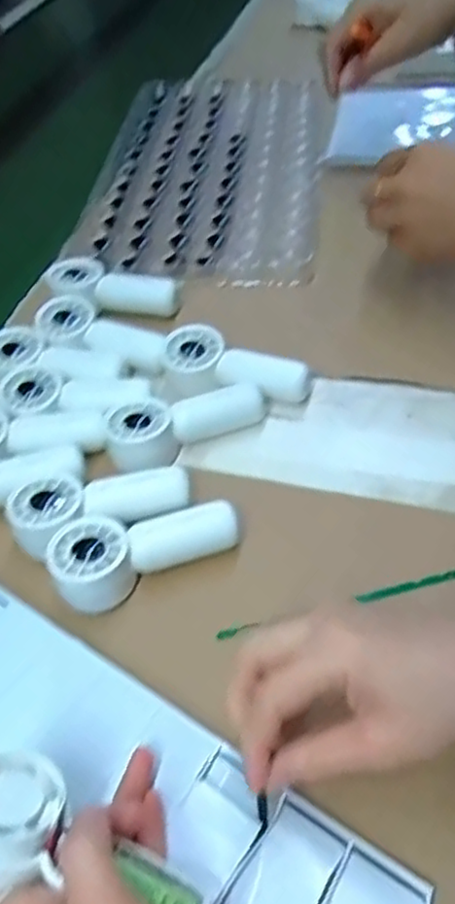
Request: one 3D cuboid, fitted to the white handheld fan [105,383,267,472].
[{"bbox_3d":[-0.030,-0.022,0.475,0.108,0.028,0.056,-27,53,-16],"label":"white handheld fan"}]

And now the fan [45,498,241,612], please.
[{"bbox_3d":[-0.050,0.058,0.412,0.108,0.042,0.053,-24,53,-14],"label":"fan"}]

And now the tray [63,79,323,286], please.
[{"bbox_3d":[-0.023,-0.302,0.727,0.232,0.027,0.394,2,51,7],"label":"tray"}]

